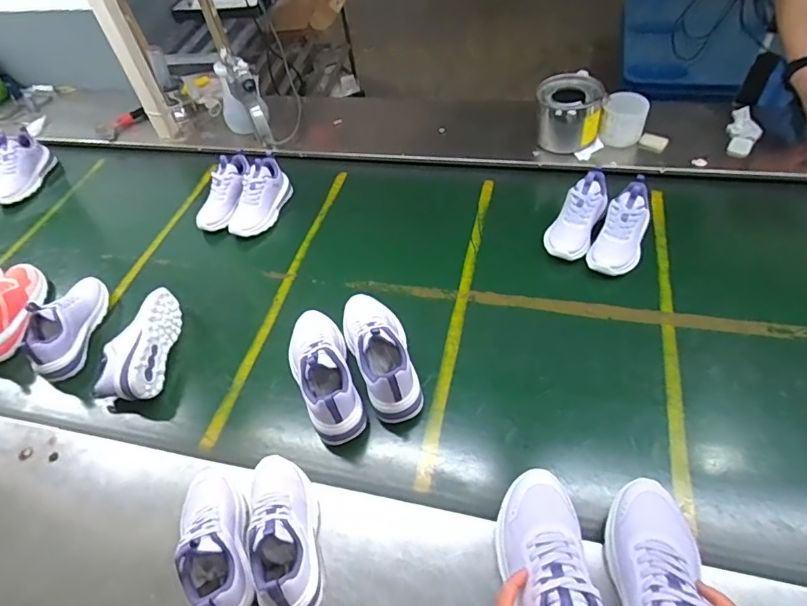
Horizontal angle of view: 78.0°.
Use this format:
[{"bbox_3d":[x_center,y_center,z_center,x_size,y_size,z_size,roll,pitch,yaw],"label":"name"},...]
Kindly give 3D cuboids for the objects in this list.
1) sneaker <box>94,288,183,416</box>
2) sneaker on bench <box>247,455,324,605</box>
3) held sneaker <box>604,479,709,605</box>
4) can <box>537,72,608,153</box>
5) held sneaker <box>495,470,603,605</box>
[{"bbox_3d":[-0.477,0.072,0.892,0.098,0.081,0.219,-5,50,2],"label":"sneaker"},{"bbox_3d":[-0.148,0.281,0.625,0.077,0.100,0.199,-15,51,-4],"label":"sneaker on bench"},{"bbox_3d":[0.272,0.309,0.526,0.085,0.117,0.260,9,39,14],"label":"held sneaker"},{"bbox_3d":[0.380,-0.423,1.149,0.139,0.147,0.140,7,53,13],"label":"can"},{"bbox_3d":[0.160,0.304,0.546,0.089,0.111,0.268,-4,34,3],"label":"held sneaker"}]

